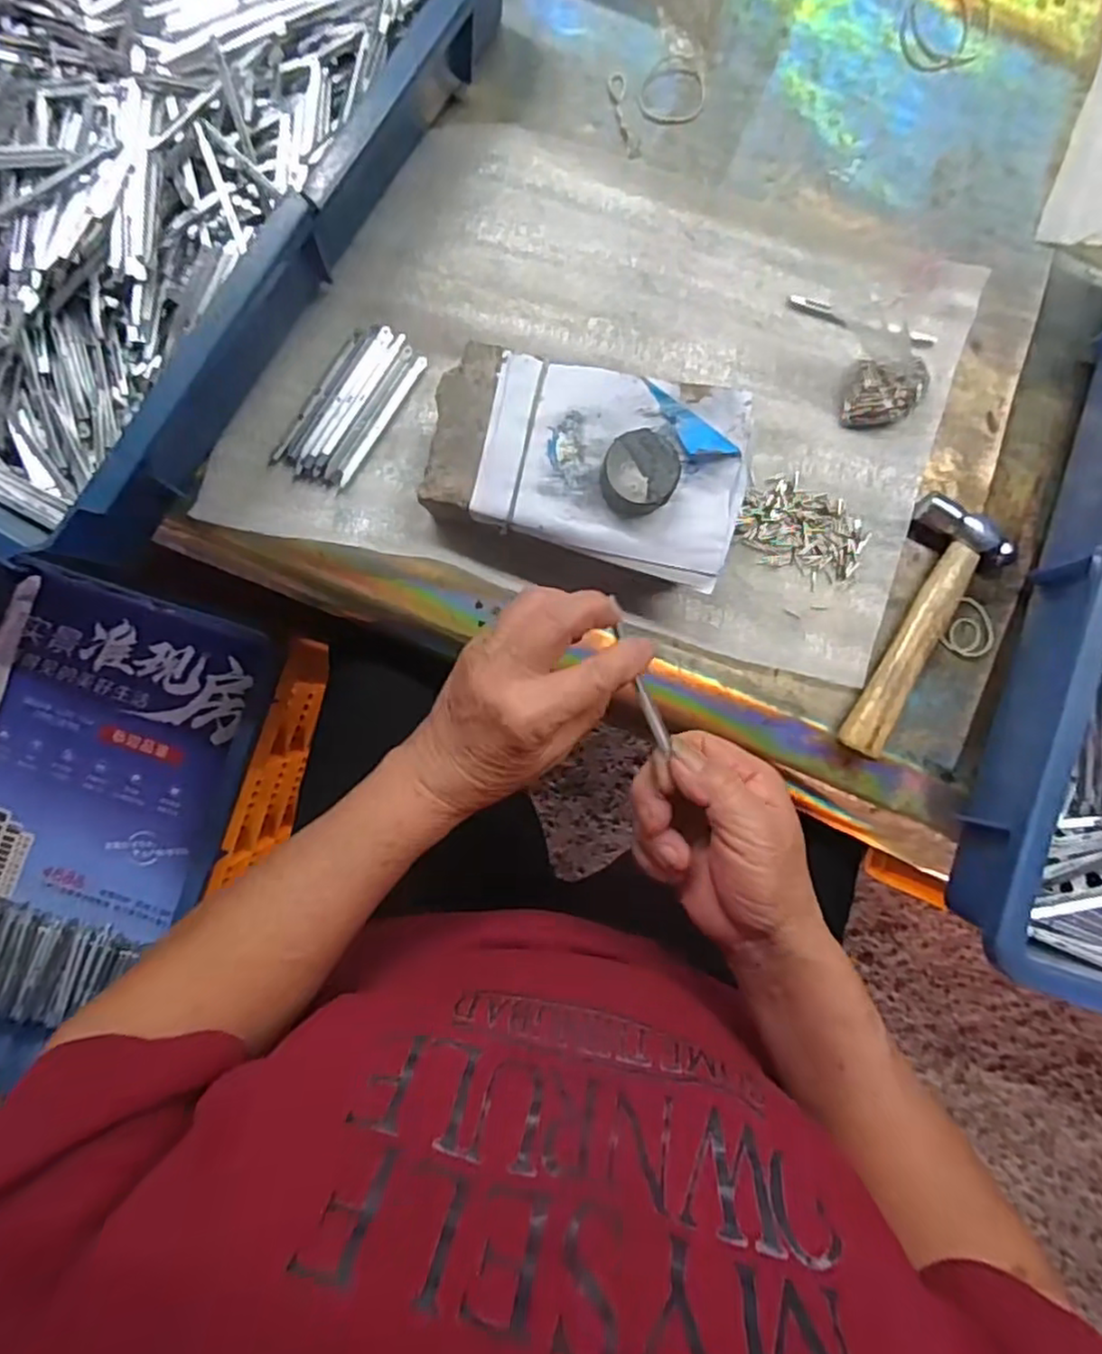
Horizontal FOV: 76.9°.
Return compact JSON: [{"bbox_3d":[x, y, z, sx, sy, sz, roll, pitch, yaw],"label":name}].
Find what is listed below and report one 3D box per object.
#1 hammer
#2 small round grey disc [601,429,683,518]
[{"bbox_3d":[0.221,-0.024,0.410,0.057,0.016,0.156,22,87,-1],"label":"hammer"},{"bbox_3d":[0.046,-0.104,0.356,0.037,0.019,0.039,0,87,-2],"label":"small round grey disc"}]

